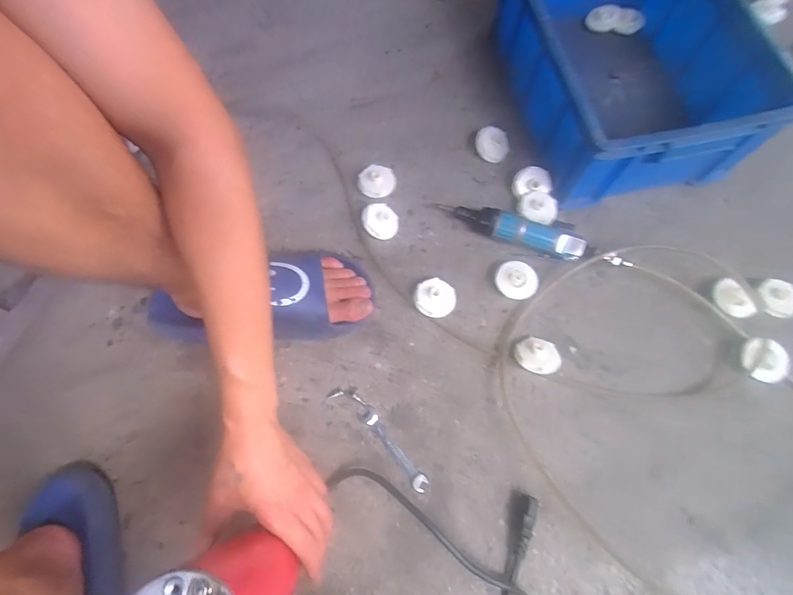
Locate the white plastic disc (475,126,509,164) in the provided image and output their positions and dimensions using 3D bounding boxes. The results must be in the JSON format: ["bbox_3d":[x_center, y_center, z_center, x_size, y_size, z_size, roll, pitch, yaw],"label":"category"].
[{"bbox_3d":[0.148,-0.237,0.630,0.053,0.015,0.048,23,105,6],"label":"white plastic disc"}]

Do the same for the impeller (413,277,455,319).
[{"bbox_3d":[0.052,0.001,0.547,0.054,0.032,0.052,23,71,7],"label":"impeller"}]

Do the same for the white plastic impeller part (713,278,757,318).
[{"bbox_3d":[0.454,0.004,0.550,0.035,0.021,0.058,-33,74,-12],"label":"white plastic impeller part"}]

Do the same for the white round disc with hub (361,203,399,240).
[{"bbox_3d":[-0.023,-0.109,0.583,0.051,0.024,0.047,0,70,-1],"label":"white round disc with hub"}]

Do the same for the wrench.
[{"bbox_3d":[-0.004,0.182,0.491,0.020,0.007,0.116,-38,75,-14],"label":"wrench"}]

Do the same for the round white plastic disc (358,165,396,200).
[{"bbox_3d":[-0.029,-0.171,0.607,0.052,0.028,0.046,-18,71,-7],"label":"round white plastic disc"}]

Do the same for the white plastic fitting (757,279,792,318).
[{"bbox_3d":[0.524,0.002,0.554,0.065,0.014,0.050,-5,70,-3],"label":"white plastic fitting"}]

